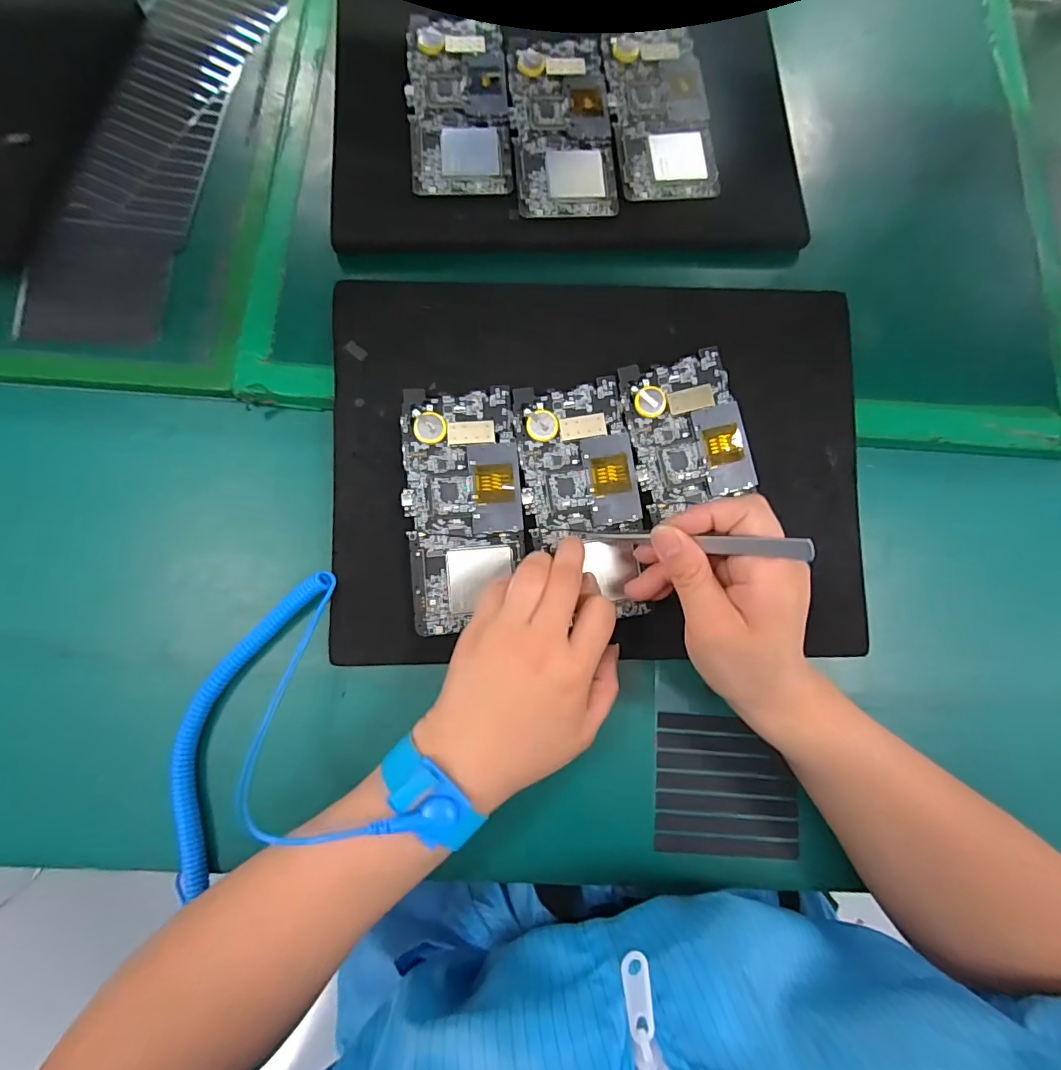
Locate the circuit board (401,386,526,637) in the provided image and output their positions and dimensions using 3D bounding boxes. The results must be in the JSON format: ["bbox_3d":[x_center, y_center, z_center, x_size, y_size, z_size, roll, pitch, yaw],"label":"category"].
[{"bbox_3d":[-0.042,-0.018,0.309,0.072,0.008,0.150,-4,84,-4],"label":"circuit board"}]

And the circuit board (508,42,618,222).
[{"bbox_3d":[0.023,-0.302,0.355,0.072,0.004,0.144,-4,84,-4],"label":"circuit board"}]

